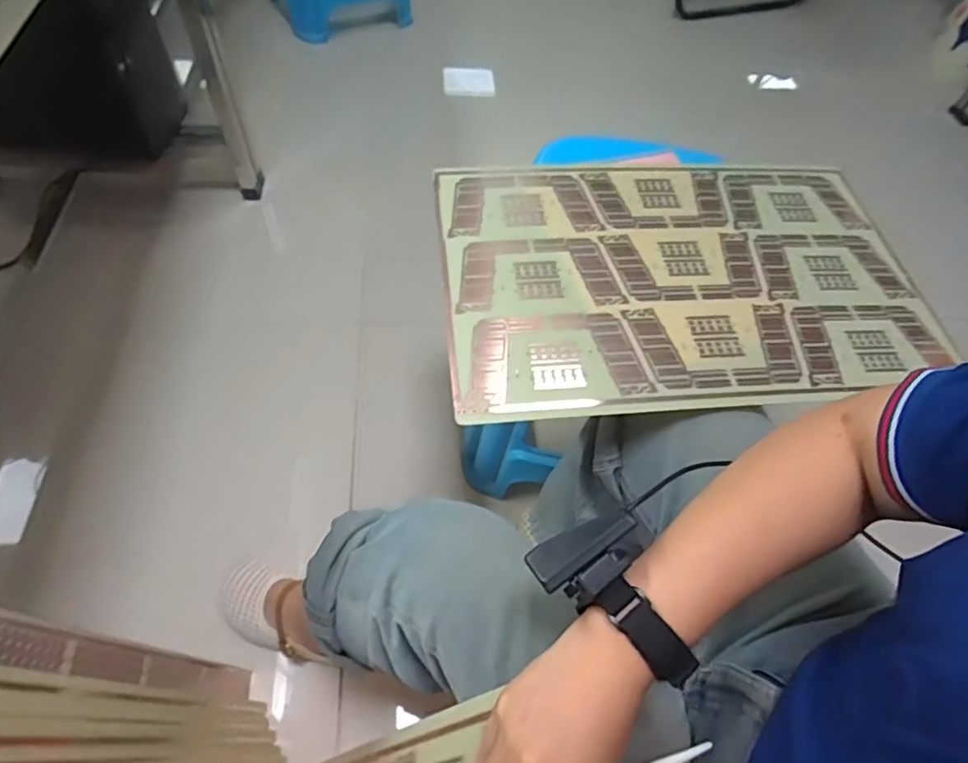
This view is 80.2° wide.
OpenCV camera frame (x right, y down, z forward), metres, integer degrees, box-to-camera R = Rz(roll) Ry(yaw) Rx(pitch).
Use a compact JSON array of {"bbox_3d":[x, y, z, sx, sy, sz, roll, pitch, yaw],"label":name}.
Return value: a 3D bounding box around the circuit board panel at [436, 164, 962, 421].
[{"bbox_3d":[0.210,-0.115,0.609,0.500,0.011,0.327,-2,58,-6],"label":"circuit board panel"}]

